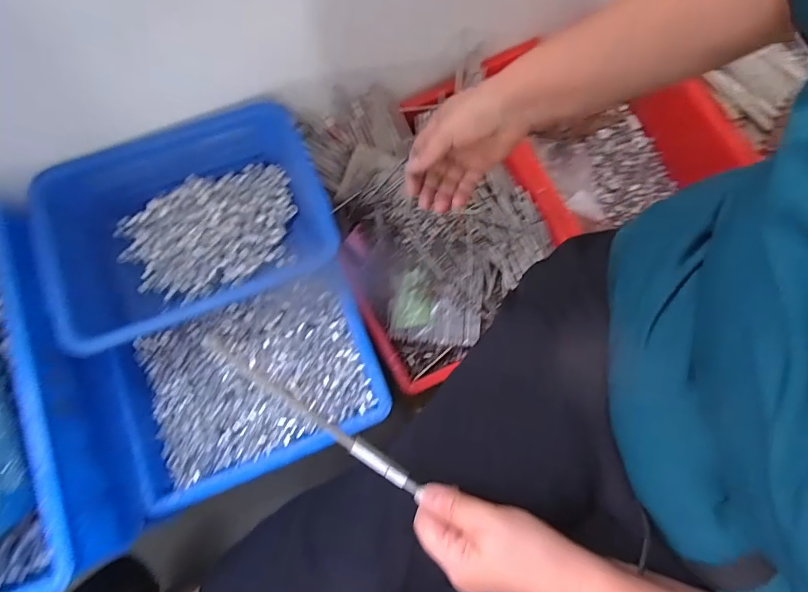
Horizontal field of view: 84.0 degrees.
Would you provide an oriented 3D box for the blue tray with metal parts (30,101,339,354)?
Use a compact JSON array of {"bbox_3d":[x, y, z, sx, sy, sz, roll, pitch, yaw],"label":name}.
[{"bbox_3d":[-0.262,-0.081,0.557,0.328,0.105,0.233,-23,79,-5],"label":"blue tray with metal parts"}]

